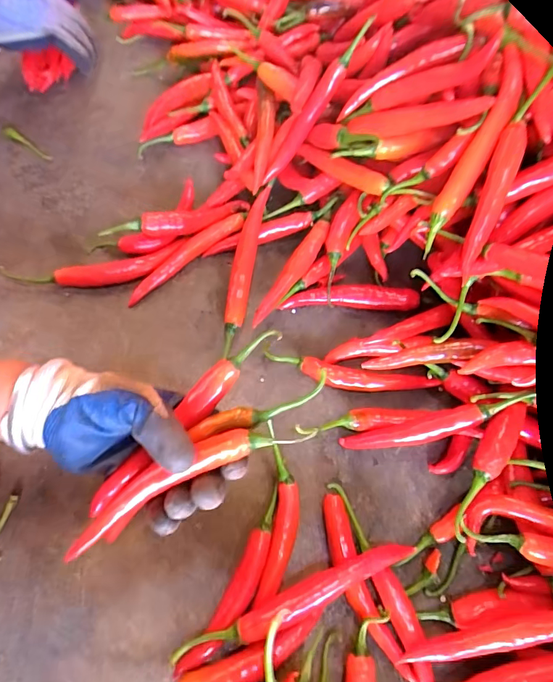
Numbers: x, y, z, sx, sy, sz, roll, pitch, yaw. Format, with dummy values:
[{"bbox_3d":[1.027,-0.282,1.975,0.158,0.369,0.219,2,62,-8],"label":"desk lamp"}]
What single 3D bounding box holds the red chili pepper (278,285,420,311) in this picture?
[{"bbox_3d":[0.070,-0.041,0.404,0.127,0.022,0.021,3,67,0],"label":"red chili pepper"}]

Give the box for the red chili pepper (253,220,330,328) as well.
[{"bbox_3d":[0.015,-0.065,0.401,0.018,0.026,0.119,33,70,11],"label":"red chili pepper"}]

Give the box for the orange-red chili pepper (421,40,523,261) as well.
[{"bbox_3d":[0.145,-0.136,0.313,0.021,0.012,0.144,27,109,11],"label":"orange-red chili pepper"}]

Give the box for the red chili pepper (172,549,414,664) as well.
[{"bbox_3d":[0.014,0.187,0.302,0.181,0.031,0.020,-23,70,-11],"label":"red chili pepper"}]

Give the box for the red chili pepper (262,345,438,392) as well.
[{"bbox_3d":[0.064,0.032,0.375,0.153,0.020,0.022,12,67,3],"label":"red chili pepper"}]

